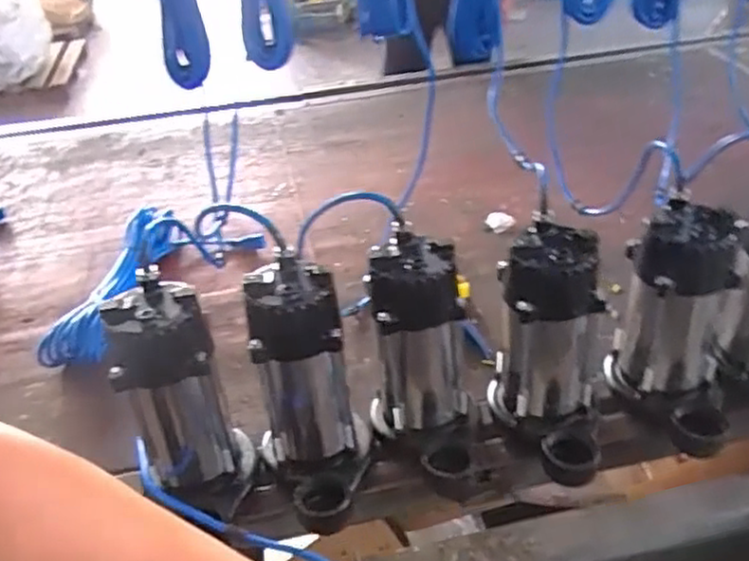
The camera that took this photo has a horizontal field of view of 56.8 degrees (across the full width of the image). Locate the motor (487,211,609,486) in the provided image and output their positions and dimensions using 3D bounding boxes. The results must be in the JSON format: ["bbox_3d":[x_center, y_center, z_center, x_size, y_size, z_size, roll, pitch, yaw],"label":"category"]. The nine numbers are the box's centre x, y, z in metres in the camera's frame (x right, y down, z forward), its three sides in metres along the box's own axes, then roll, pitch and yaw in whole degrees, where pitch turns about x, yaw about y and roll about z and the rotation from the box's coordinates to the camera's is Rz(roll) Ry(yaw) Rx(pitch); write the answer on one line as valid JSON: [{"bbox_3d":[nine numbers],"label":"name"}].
[{"bbox_3d":[0.189,0.076,0.711,0.102,0.228,0.150,-10,37,-7],"label":"motor"}]

